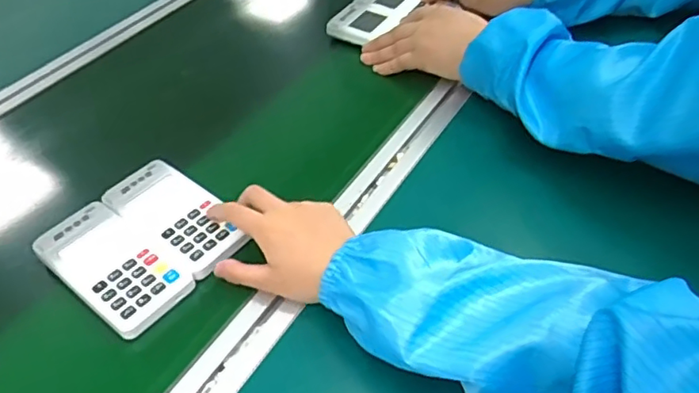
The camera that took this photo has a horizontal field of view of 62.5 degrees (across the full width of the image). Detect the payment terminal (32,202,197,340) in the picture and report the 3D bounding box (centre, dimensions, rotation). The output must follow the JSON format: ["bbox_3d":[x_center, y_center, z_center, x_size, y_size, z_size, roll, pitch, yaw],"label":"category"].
[{"bbox_3d":[-0.200,0.057,0.486,0.137,0.015,0.071,31,54,28],"label":"payment terminal"}]

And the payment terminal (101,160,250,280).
[{"bbox_3d":[-0.157,0.017,0.516,0.142,0.011,0.065,36,57,29],"label":"payment terminal"}]

